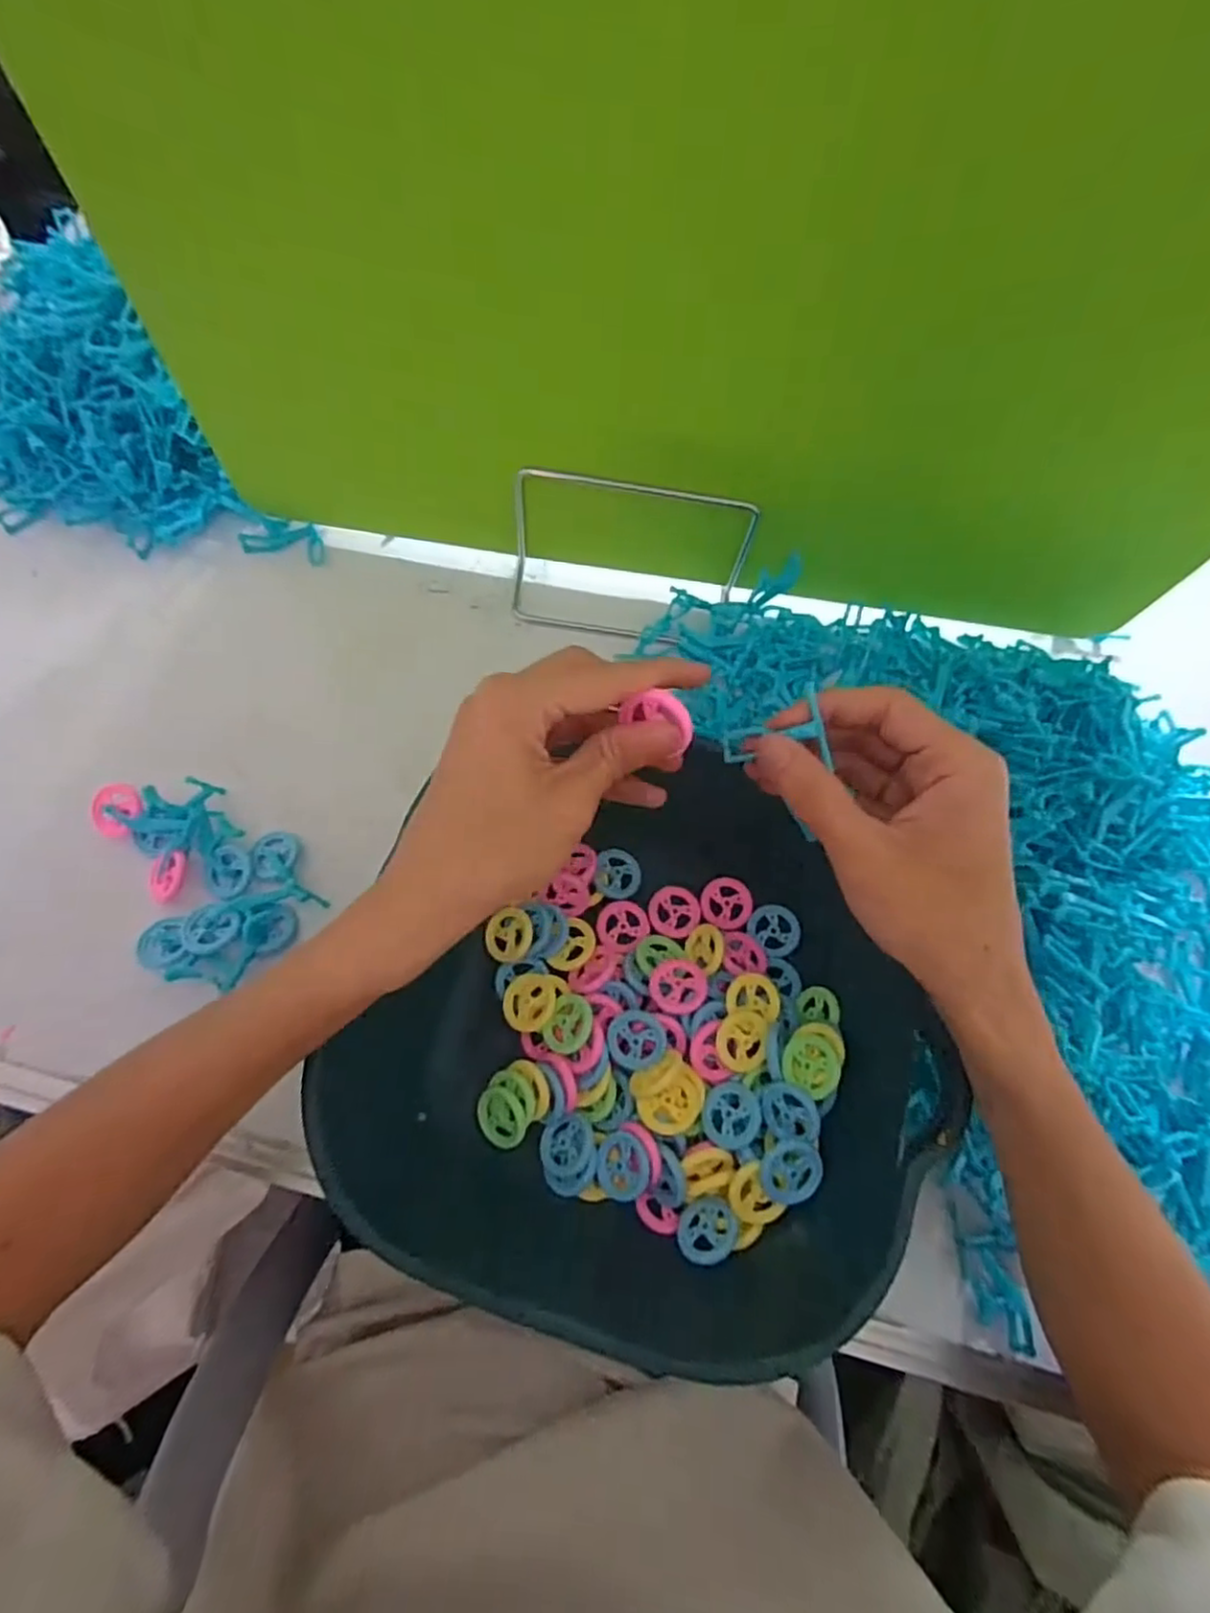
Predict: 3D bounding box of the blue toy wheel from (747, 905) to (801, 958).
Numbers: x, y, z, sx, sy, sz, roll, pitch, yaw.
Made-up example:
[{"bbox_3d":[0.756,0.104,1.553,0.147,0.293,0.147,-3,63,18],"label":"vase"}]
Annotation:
[{"bbox_3d":[0.097,0.070,0.391,0.027,0.005,0.029,1,69,-3],"label":"blue toy wheel"}]

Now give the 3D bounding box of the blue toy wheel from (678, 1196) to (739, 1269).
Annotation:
[{"bbox_3d":[0.048,0.200,0.322,0.028,0.028,0.008,-39,109,-31],"label":"blue toy wheel"}]

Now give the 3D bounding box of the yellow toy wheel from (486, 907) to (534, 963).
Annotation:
[{"bbox_3d":[-0.052,0.071,0.376,0.027,0.006,0.026,1,69,-3],"label":"yellow toy wheel"}]

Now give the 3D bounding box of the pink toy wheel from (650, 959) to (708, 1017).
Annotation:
[{"bbox_3d":[0.038,0.094,0.362,0.030,0.006,0.030,-3,53,4],"label":"pink toy wheel"}]

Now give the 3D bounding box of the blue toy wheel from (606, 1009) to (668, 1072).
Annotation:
[{"bbox_3d":[0.016,0.118,0.347,0.030,0.005,0.028,0,89,11],"label":"blue toy wheel"}]

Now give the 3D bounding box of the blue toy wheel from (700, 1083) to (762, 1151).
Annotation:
[{"bbox_3d":[0.062,0.150,0.334,0.028,0.006,0.029,26,66,31],"label":"blue toy wheel"}]

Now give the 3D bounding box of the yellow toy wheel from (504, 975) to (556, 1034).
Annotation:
[{"bbox_3d":[-0.039,0.103,0.364,0.028,0.006,0.031,-11,51,13],"label":"yellow toy wheel"}]

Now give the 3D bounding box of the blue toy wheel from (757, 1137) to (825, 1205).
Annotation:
[{"bbox_3d":[0.086,0.169,0.317,0.029,0.006,0.029,0,91,-3],"label":"blue toy wheel"}]

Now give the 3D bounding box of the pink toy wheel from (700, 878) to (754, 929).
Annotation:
[{"bbox_3d":[0.070,0.056,0.396,0.029,0.004,0.029,1,69,-3],"label":"pink toy wheel"}]

